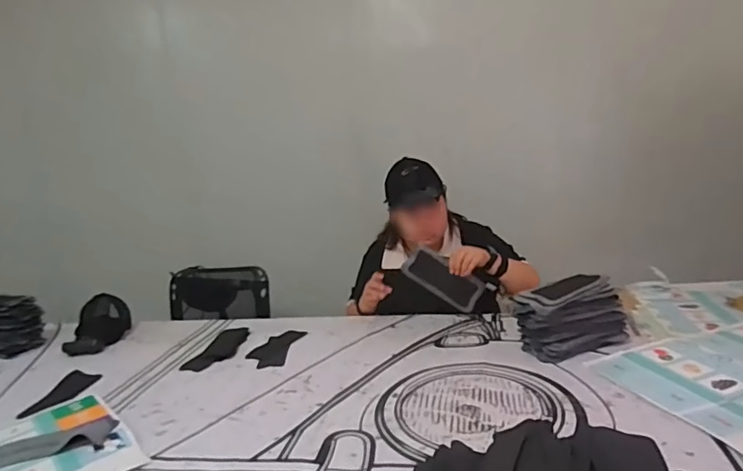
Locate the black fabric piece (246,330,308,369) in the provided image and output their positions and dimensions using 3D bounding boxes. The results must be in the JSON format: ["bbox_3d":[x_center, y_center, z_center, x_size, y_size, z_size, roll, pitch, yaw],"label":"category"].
[{"bbox_3d":[-0.259,0.303,1.380,0.115,0.012,0.204,-4,10,12],"label":"black fabric piece"}]

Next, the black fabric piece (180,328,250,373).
[{"bbox_3d":[-0.406,0.304,1.401,0.107,0.011,0.257,-4,10,15],"label":"black fabric piece"}]

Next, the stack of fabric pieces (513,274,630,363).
[{"bbox_3d":[0.453,0.185,1.187,0.269,0.147,0.113,-11,11,-24],"label":"stack of fabric pieces"}]

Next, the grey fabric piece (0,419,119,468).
[{"bbox_3d":[-0.614,0.398,0.983,0.223,0.015,0.097,-8,10,-7],"label":"grey fabric piece"}]

